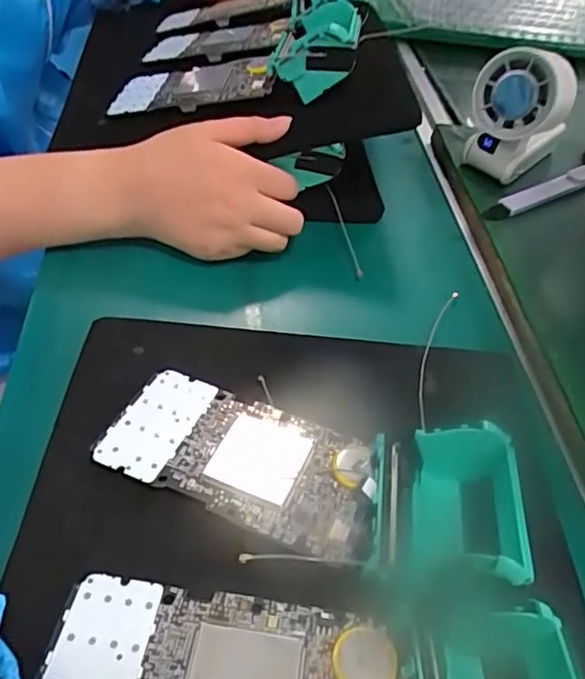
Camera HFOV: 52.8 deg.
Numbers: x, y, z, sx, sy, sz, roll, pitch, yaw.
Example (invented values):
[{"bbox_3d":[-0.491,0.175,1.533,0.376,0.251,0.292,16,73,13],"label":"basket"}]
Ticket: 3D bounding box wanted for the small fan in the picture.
[{"bbox_3d":[0.182,-0.181,0.473,0.068,0.106,0.077,28,51,15],"label":"small fan"}]

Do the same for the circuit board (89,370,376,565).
[{"bbox_3d":[-0.024,0.054,0.280,0.125,0.012,0.065,19,43,14],"label":"circuit board"}]

